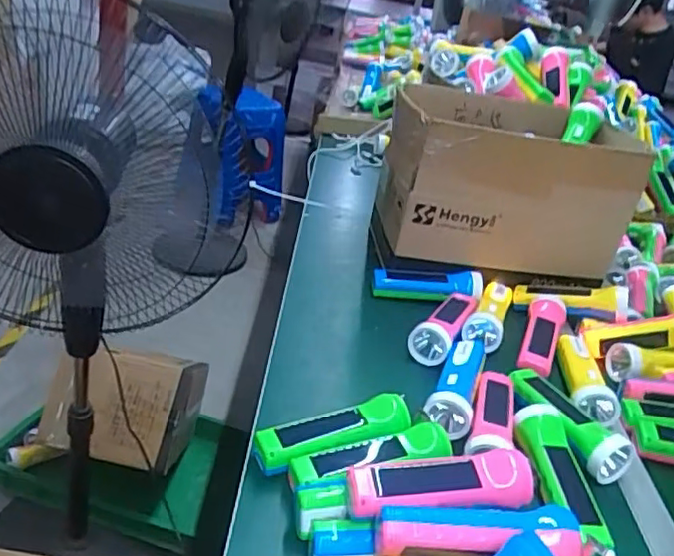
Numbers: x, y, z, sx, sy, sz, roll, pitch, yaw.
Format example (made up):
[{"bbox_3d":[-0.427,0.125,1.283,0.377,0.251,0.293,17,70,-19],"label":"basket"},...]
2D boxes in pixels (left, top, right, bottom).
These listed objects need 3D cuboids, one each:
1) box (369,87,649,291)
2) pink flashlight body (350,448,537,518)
[{"bbox_3d":[0.265,-0.142,0.996,0.375,0.244,0.269,6,30,-11],"label":"box"},{"bbox_3d":[0.089,0.179,0.521,0.162,0.041,0.052,4,30,-13],"label":"pink flashlight body"}]

